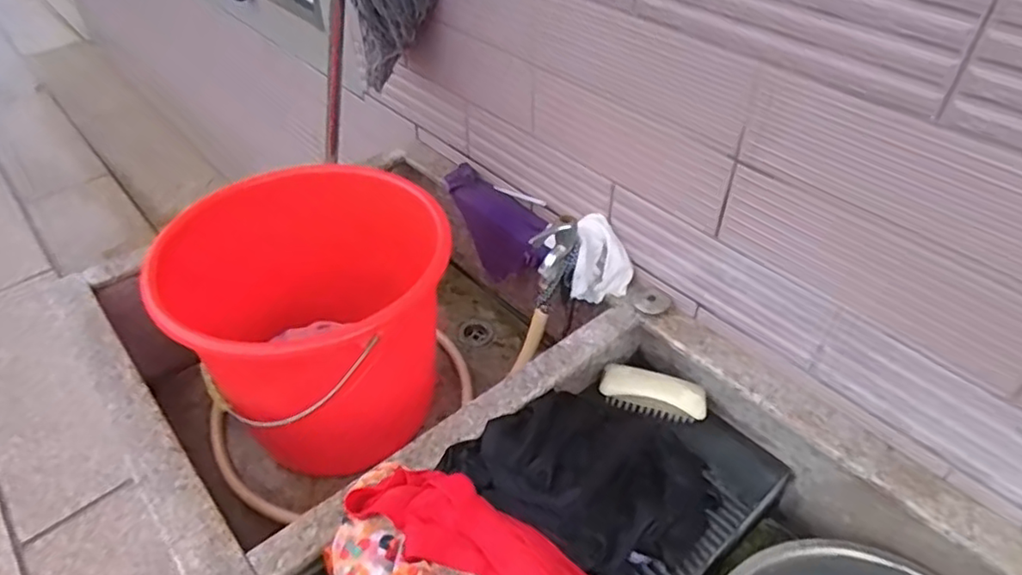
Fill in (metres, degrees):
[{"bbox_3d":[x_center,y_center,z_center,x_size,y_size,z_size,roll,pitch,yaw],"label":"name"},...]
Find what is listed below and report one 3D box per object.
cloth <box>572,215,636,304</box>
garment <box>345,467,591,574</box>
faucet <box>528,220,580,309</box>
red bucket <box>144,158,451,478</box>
[{"bbox_3d":[0.119,-0.036,0.805,0.077,0.110,0.032,5,5,-8],"label":"cloth"},{"bbox_3d":[0.001,0.246,0.557,0.295,0.040,0.071,32,47,-5],"label":"garment"},{"bbox_3d":[0.050,-0.025,0.782,0.043,0.118,0.046,21,26,21],"label":"faucet"},{"bbox_3d":[-0.234,0.057,0.808,0.311,0.301,0.297,0,44,0],"label":"red bucket"}]

